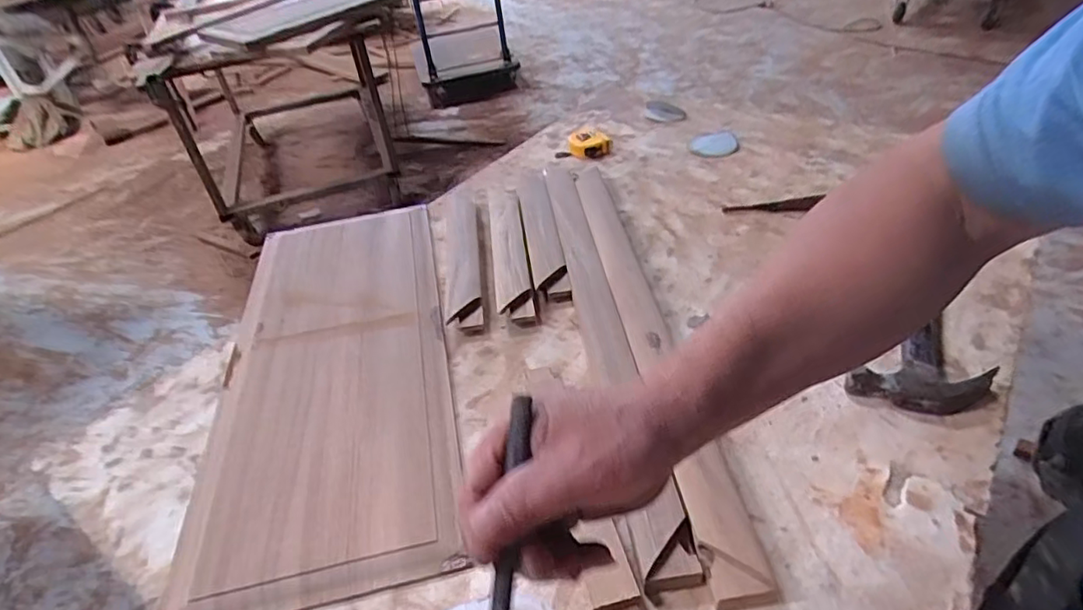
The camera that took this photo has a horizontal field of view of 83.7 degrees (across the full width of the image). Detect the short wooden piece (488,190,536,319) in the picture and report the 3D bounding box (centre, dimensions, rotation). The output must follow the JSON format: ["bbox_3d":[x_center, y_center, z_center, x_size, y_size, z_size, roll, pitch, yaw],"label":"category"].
[{"bbox_3d":[-0.048,-0.090,0.885,0.047,0.034,0.321,-8,39,-2],"label":"short wooden piece"}]

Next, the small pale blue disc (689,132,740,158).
[{"bbox_3d":[0.318,-0.299,1.116,0.085,0.004,0.091,-5,39,3],"label":"small pale blue disc"}]

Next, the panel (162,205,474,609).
[{"bbox_3d":[-0.254,0.061,0.734,0.261,0.015,0.618,-11,41,-6],"label":"panel"}]

